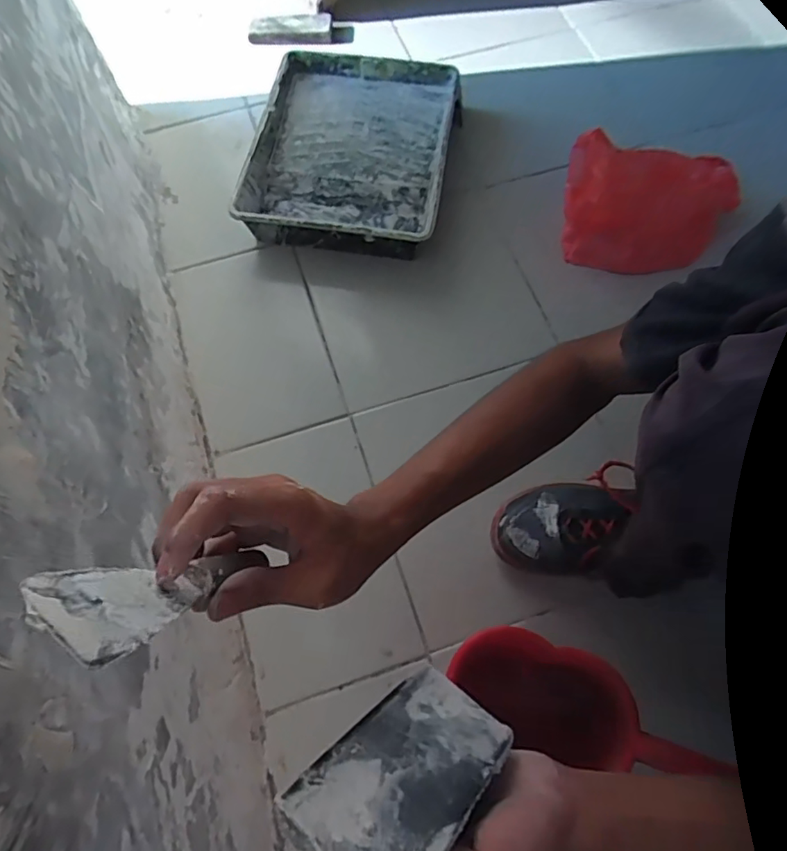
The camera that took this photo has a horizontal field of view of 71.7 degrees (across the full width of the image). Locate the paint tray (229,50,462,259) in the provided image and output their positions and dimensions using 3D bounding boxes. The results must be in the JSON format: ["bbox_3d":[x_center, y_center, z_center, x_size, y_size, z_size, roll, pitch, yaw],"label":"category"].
[{"bbox_3d":[-0.058,-0.410,0.839,0.288,0.084,0.346,11,69,5],"label":"paint tray"}]

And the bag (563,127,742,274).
[{"bbox_3d":[0.352,-0.309,0.748,0.230,0.142,0.145,-5,68,-1],"label":"bag"}]

